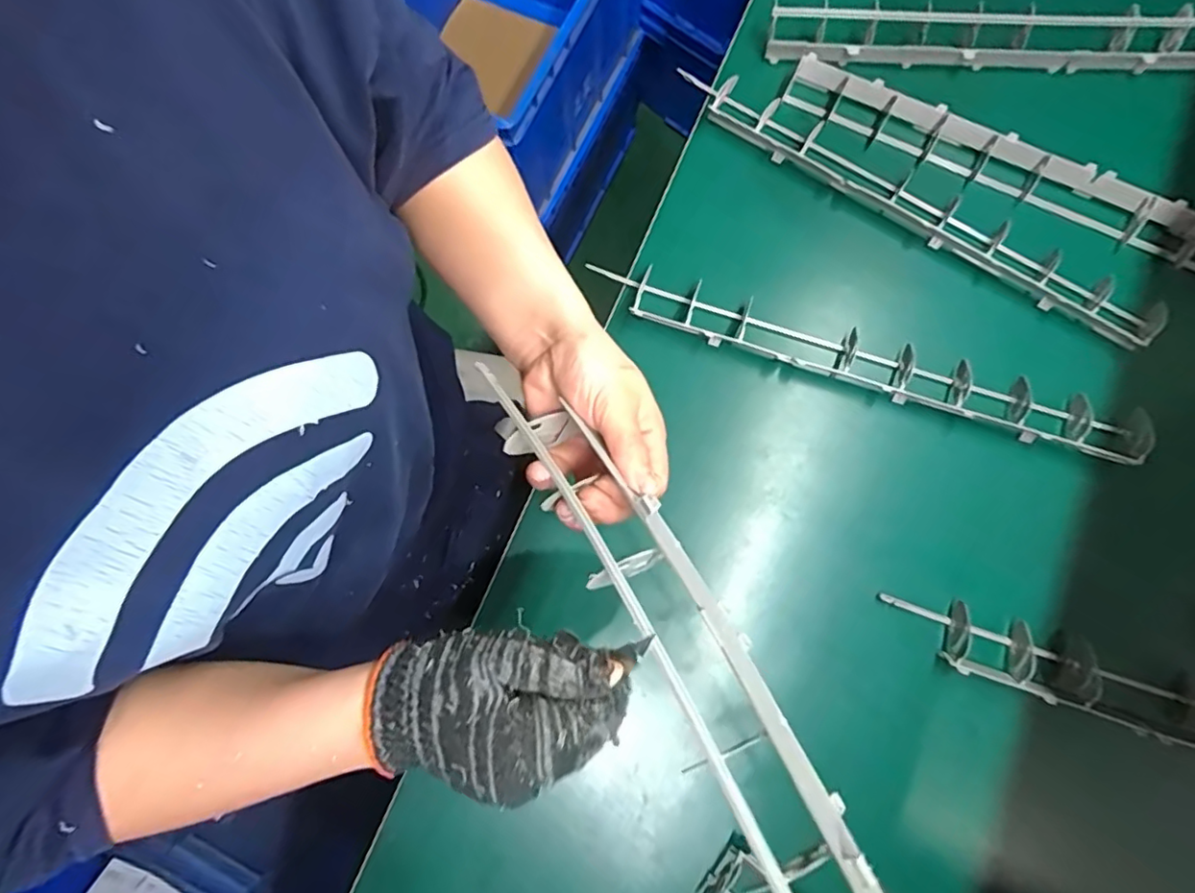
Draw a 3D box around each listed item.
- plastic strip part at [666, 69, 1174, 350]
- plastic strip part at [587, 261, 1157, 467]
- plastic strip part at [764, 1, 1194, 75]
[{"bbox_3d":[0.272,-0.218,0.528,0.447,0.023,0.042,33,80,8],"label":"plastic strip part"},{"bbox_3d":[0.223,-0.081,0.517,0.451,0.054,0.069,19,79,5],"label":"plastic strip part"},{"bbox_3d":[0.376,-0.378,0.542,0.425,0.031,0.045,4,78,2],"label":"plastic strip part"}]

